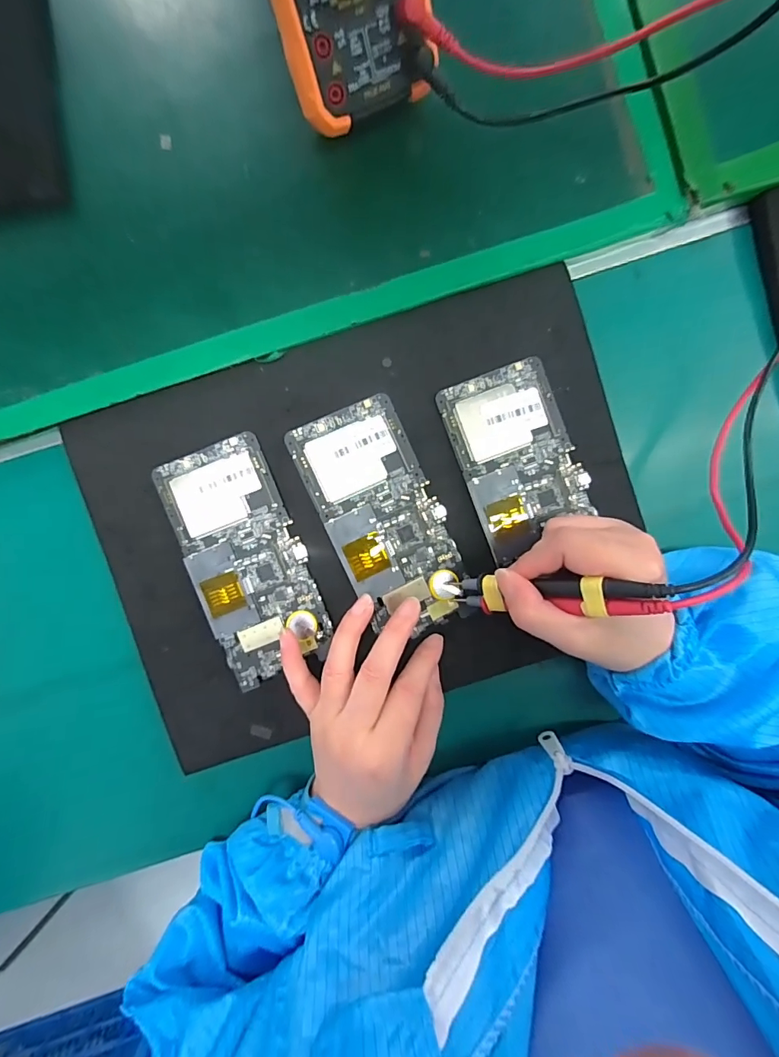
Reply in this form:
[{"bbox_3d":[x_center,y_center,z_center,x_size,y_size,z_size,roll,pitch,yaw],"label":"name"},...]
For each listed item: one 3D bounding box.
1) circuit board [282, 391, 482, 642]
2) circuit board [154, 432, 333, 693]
[{"bbox_3d":[-0.002,-0.004,0.295,0.073,0.013,0.153,-28,94,1],"label":"circuit board"},{"bbox_3d":[-0.093,0.020,0.298,0.072,0.006,0.153,-19,91,0],"label":"circuit board"}]

